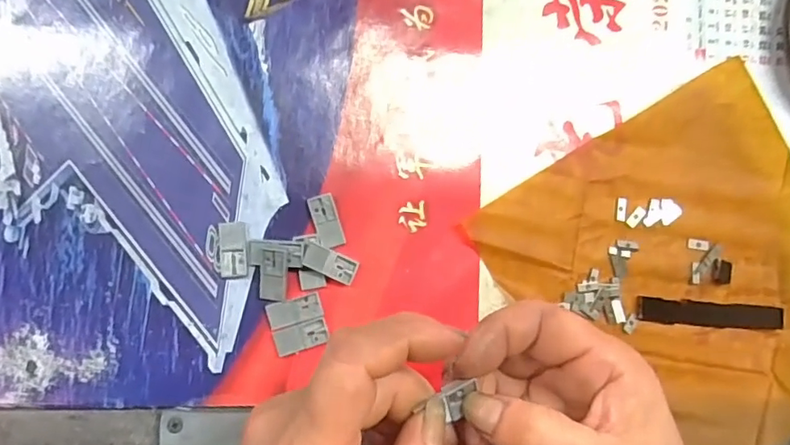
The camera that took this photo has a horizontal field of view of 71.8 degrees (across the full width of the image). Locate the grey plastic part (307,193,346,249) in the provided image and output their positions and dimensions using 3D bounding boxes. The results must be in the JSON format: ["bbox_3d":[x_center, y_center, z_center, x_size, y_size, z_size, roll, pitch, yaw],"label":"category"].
[{"bbox_3d":[-0.035,-0.001,0.286,0.014,0.004,0.027,-18,90,-6],"label":"grey plastic part"}]

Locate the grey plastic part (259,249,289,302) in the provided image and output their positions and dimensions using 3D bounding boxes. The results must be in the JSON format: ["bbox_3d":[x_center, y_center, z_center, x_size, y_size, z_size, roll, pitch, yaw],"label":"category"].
[{"bbox_3d":[-0.061,0.027,0.278,0.014,0.004,0.027,6,100,-6],"label":"grey plastic part"}]

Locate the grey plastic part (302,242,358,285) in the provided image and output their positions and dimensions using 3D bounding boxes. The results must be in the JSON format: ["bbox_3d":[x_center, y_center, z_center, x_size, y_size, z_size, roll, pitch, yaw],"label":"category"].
[{"bbox_3d":[-0.033,0.021,0.283,0.028,0.005,0.013,26,85,-17],"label":"grey plastic part"}]

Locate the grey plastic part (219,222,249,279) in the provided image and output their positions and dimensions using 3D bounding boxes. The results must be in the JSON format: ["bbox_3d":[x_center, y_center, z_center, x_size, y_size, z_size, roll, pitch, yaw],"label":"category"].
[{"bbox_3d":[-0.083,0.014,0.281,0.014,0.004,0.028,-1,88,-6],"label":"grey plastic part"}]

